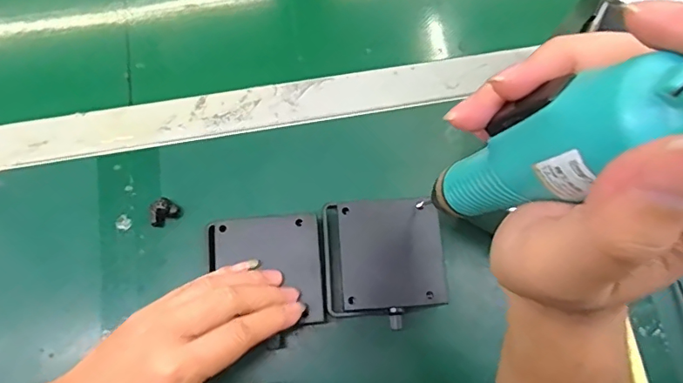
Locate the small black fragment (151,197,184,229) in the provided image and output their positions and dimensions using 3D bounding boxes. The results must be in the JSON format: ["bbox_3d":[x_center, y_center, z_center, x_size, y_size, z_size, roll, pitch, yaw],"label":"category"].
[{"bbox_3d":[-0.150,0.019,0.418,0.020,0.012,0.026,42,78,8],"label":"small black fragment"}]

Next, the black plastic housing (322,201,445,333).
[{"bbox_3d":[0.033,0.056,0.400,0.090,0.044,0.090,-4,77,-2],"label":"black plastic housing"}]

